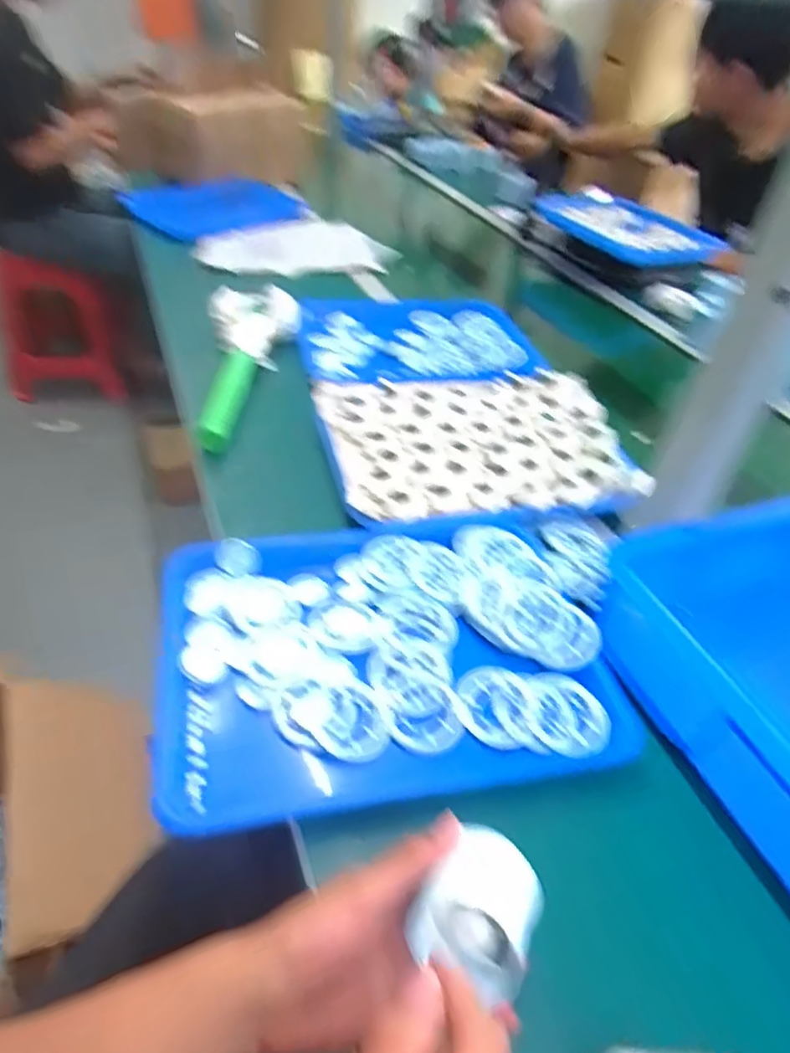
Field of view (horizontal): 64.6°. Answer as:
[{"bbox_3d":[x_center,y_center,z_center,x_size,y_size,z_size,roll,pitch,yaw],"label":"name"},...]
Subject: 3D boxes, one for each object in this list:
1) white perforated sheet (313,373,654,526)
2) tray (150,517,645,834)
[{"bbox_3d":[0.095,-0.096,0.707,0.328,0.035,0.249,-6,42,-14],"label":"white perforated sheet"},{"bbox_3d":[0.016,0.091,0.500,0.386,0.038,0.254,-4,42,-12],"label":"tray"}]

